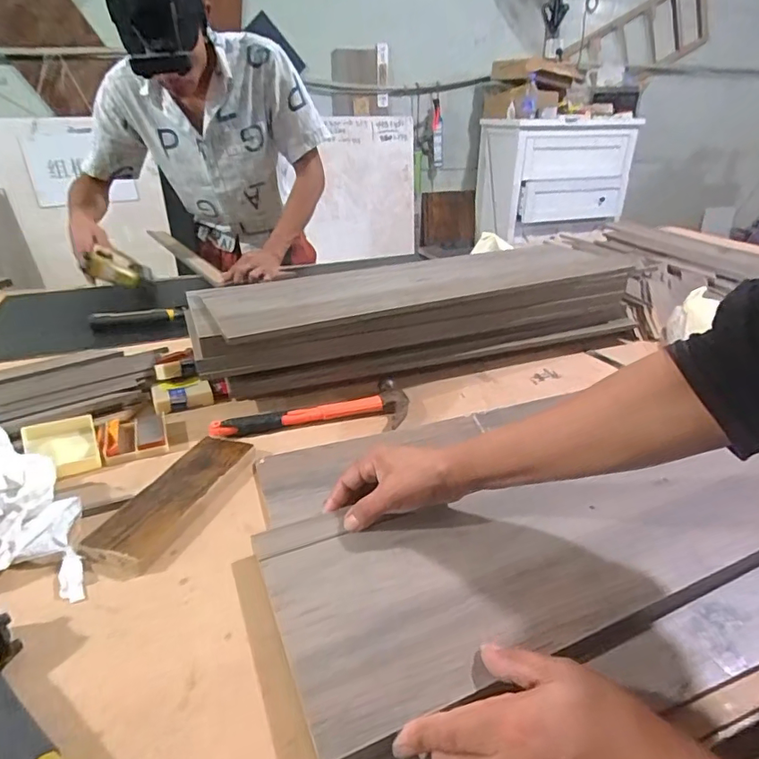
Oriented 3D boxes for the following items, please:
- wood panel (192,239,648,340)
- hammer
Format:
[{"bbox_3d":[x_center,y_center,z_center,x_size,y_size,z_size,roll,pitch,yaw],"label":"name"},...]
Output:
[{"bbox_3d":[0.084,-0.166,0.788,0.696,0.017,0.214,-13,30,-24],"label":"wood panel"},{"bbox_3d":[-0.086,0.038,0.639,0.242,0.021,0.095,-5,28,-11],"label":"hammer"}]

